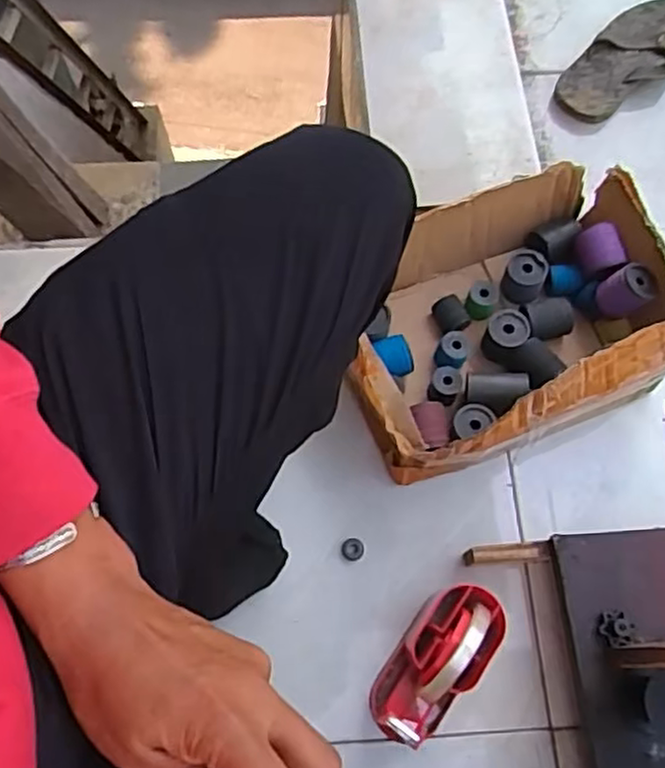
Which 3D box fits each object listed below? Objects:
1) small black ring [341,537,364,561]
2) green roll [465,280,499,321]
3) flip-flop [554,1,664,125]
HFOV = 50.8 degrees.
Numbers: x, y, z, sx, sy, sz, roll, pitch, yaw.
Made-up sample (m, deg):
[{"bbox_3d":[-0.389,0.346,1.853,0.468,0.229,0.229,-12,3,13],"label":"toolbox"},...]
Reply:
[{"bbox_3d":[0.021,0.170,0.718,0.023,0.006,0.021,0,69,0],"label":"small black ring"},{"bbox_3d":[0.169,-0.092,0.799,0.032,0.041,0.035,0,69,0],"label":"green roll"},{"bbox_3d":[0.410,-0.446,0.953,0.106,0.033,0.257,40,74,13],"label":"flip-flop"}]

